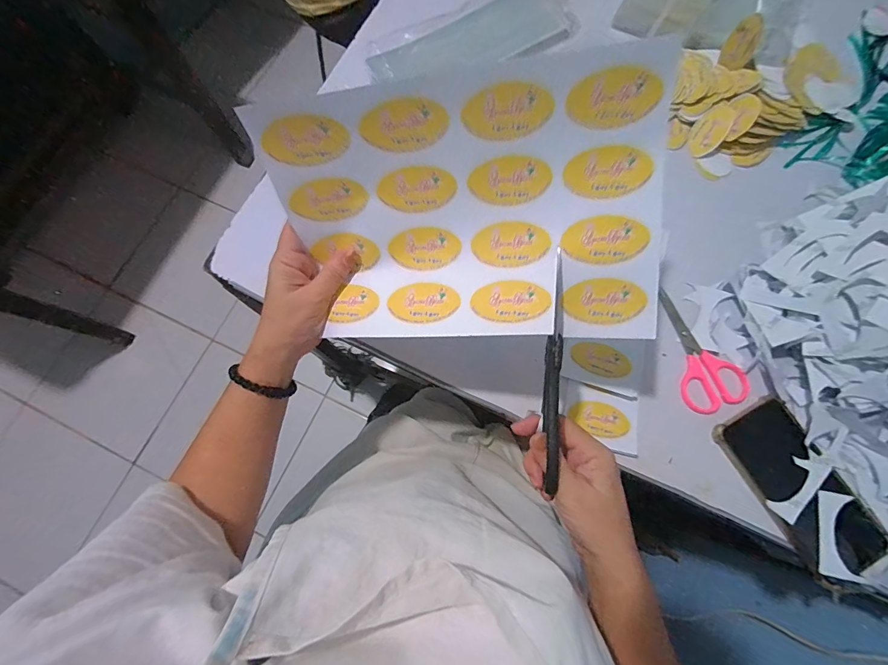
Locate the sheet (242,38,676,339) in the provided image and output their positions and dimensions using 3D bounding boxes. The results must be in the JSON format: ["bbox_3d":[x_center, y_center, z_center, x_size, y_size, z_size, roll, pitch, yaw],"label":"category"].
[{"bbox_3d":[0.017,-0.091,0.313,0.290,0.051,0.197,-1,113,7],"label":"sheet"}]

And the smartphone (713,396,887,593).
[{"bbox_3d":[0.356,0.153,0.396,0.085,0.012,0.171,-28,76,-6],"label":"smartphone"}]

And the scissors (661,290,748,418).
[{"bbox_3d":[0.283,0.016,0.440,0.065,0.005,0.137,-8,75,-1],"label":"scissors"}]

